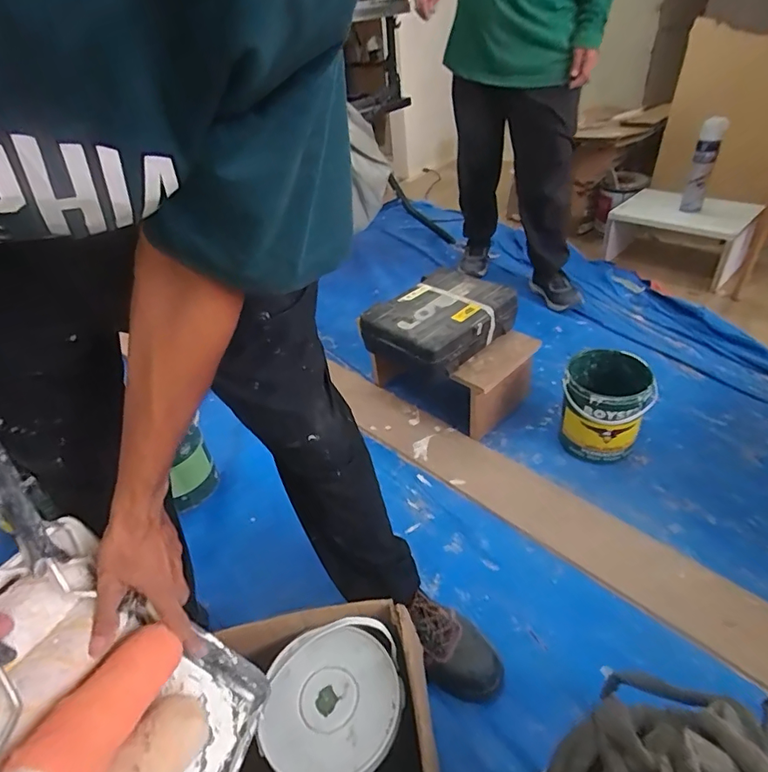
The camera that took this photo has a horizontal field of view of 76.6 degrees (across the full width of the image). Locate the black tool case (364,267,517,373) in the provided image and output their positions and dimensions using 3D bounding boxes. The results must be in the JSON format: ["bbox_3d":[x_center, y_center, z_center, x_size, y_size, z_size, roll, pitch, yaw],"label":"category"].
[{"bbox_3d":[0.130,-0.164,1.187,0.333,0.101,0.261,-35,46,-29],"label":"black tool case"}]

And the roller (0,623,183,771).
[{"bbox_3d":[-0.232,0.267,0.412,0.047,0.043,0.166,1,11,9],"label":"roller"}]

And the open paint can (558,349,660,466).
[{"bbox_3d":[0.486,0.052,1.083,0.163,0.210,0.169,-4,40,3],"label":"open paint can"}]

